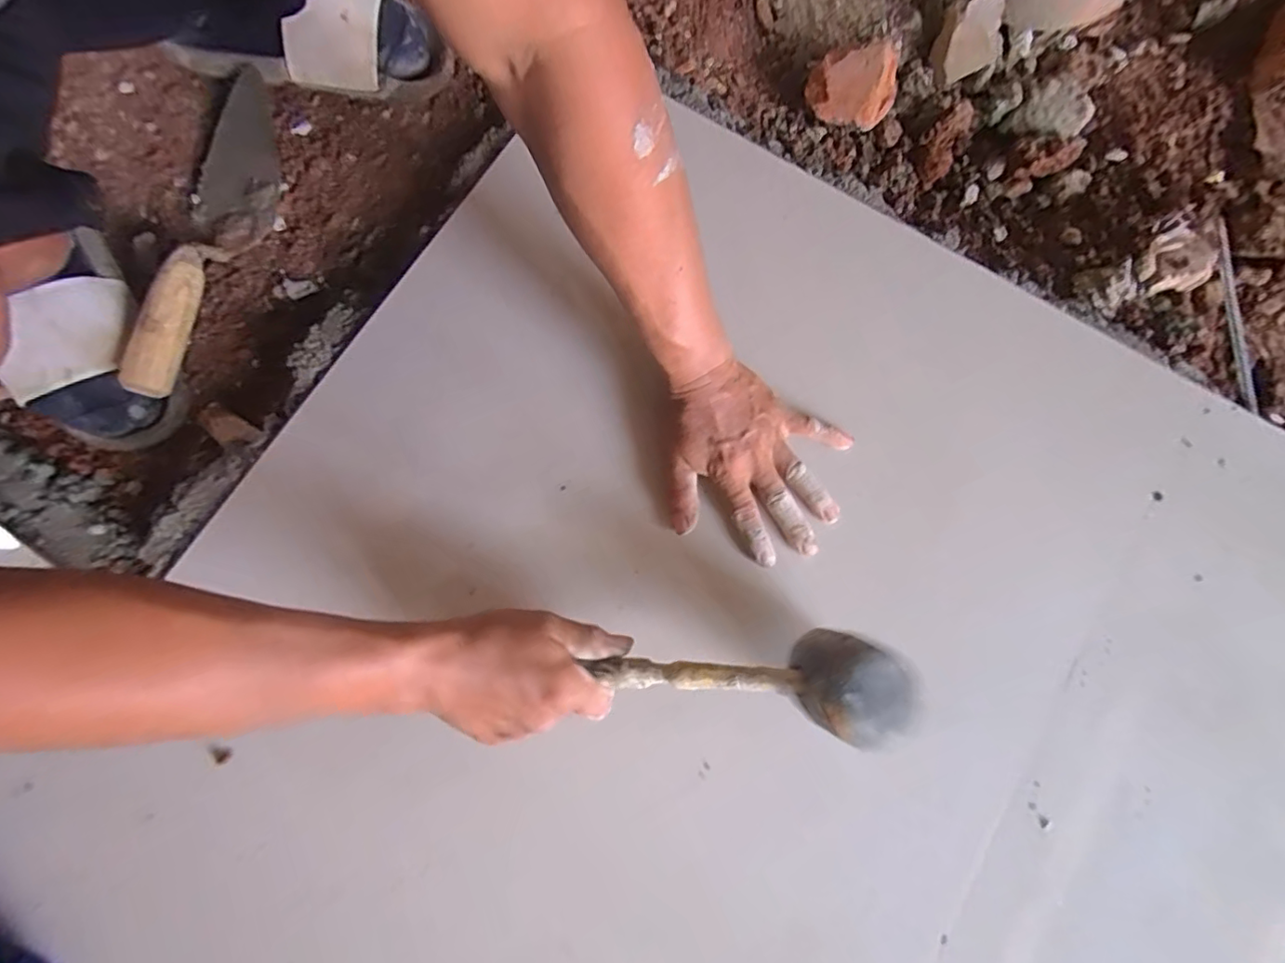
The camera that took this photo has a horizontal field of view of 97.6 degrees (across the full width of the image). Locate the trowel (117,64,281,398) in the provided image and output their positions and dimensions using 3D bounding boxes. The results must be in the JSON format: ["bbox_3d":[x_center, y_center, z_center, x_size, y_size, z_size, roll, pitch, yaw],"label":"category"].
[{"bbox_3d":[-0.381,-0.218,0.497,0.079,0.061,0.304,9,80,3],"label":"trowel"}]

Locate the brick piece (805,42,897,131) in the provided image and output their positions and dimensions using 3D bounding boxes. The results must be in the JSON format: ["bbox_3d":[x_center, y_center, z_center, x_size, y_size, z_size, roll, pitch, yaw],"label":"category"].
[{"bbox_3d":[0.199,-0.381,0.538,0.081,0.051,0.079,4,79,0],"label":"brick piece"}]

